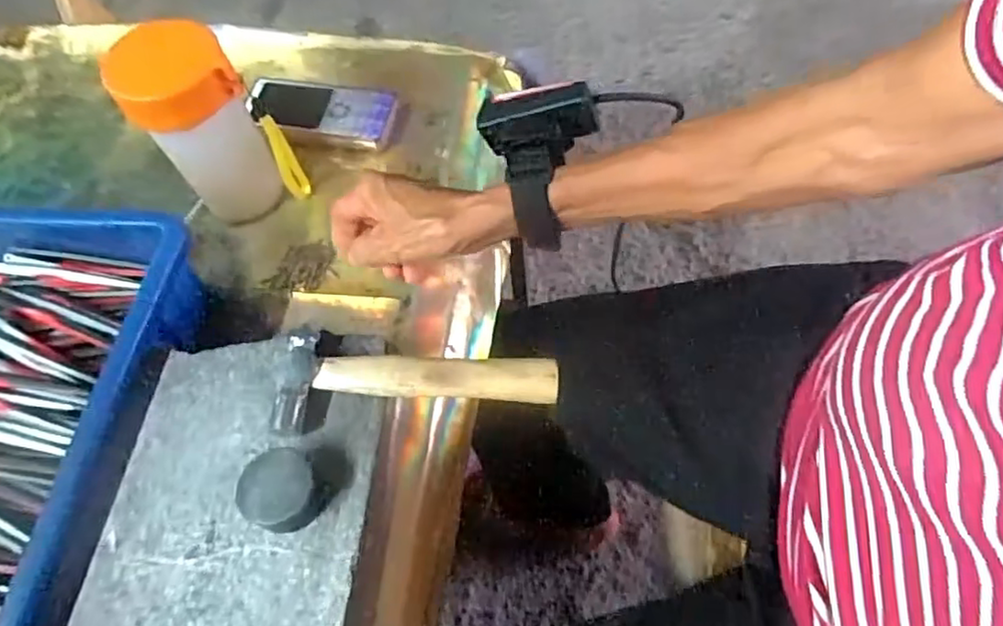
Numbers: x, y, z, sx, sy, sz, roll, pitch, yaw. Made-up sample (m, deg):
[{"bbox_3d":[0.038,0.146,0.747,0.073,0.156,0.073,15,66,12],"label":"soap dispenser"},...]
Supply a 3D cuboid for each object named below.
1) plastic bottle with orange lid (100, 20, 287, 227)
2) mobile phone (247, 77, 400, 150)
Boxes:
[{"bbox_3d":[-0.195,-0.121,0.436,0.067,0.135,0.053,-29,63,-10],"label":"plastic bottle with orange lid"},{"bbox_3d":[-0.146,-0.163,0.520,0.128,0.018,0.060,6,62,8],"label":"mobile phone"}]

